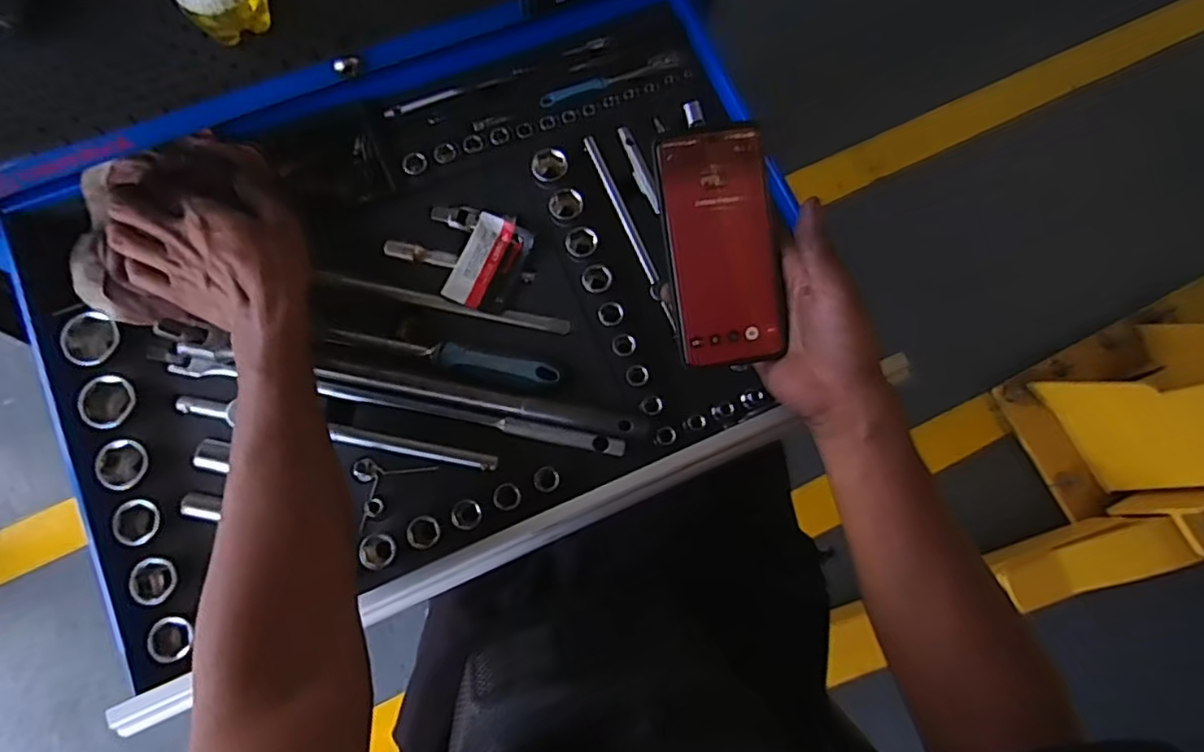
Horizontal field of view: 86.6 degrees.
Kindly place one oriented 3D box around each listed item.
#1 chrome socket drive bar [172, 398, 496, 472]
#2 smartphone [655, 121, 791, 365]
[{"bbox_3d":[-0.201,0.044,0.488,0.245,0.011,0.013,10,75,3],"label":"chrome socket drive bar"},{"bbox_3d":[0.085,-0.090,0.453,0.080,0.008,0.161,-11,100,-3],"label":"smartphone"}]

